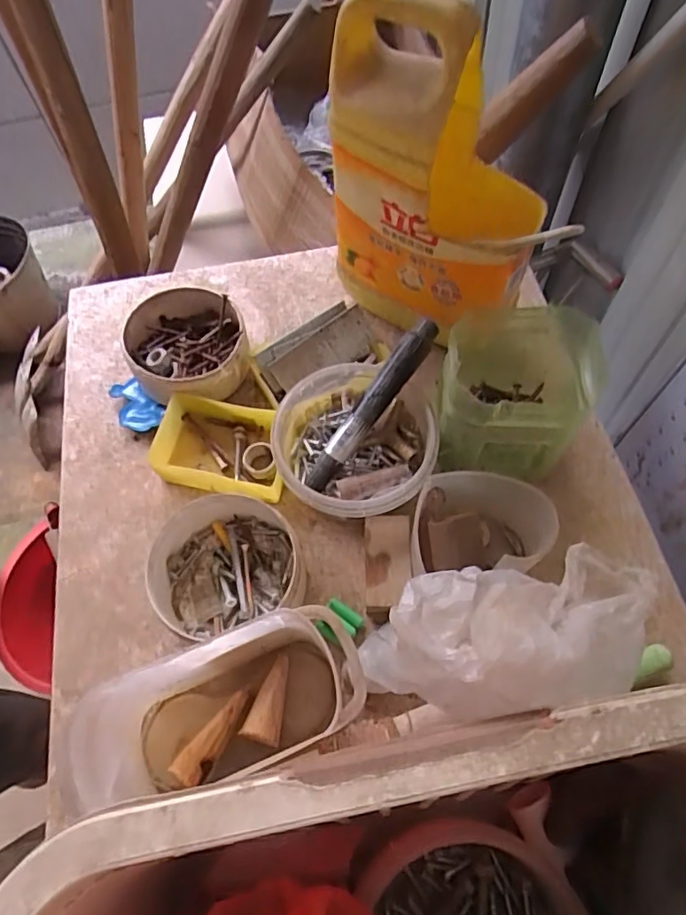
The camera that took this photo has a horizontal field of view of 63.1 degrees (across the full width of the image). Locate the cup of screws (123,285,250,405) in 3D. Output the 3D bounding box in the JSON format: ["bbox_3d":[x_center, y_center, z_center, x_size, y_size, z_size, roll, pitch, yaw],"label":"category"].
[{"bbox_3d":[-0.123,-0.086,0.448,0.093,0.039,0.100,-1,63,3],"label":"cup of screws"}]

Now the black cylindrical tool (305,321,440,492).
[{"bbox_3d":[0.018,-0.033,0.375,0.015,0.014,0.133,39,98,20],"label":"black cylindrical tool"}]

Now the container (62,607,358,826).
[{"bbox_3d":[-0.063,0.139,0.314,0.148,0.077,0.059,-20,64,-7],"label":"container"}]

